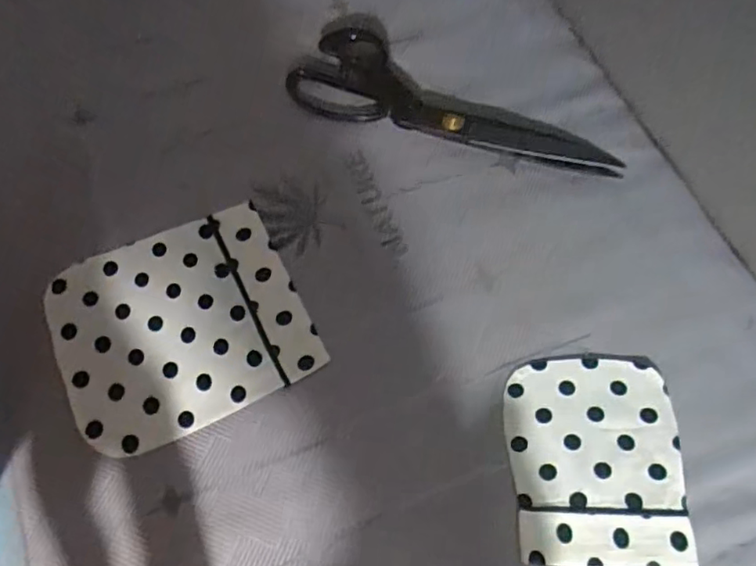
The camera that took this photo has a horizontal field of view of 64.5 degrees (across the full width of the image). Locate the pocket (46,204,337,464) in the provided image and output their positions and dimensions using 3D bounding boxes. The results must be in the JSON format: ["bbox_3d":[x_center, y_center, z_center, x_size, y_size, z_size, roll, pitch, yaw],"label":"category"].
[{"bbox_3d":[-0.144,0.031,0.439,0.169,0.006,0.155,-25,68,-14],"label":"pocket"}]

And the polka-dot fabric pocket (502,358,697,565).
[{"bbox_3d":[0.149,0.119,0.412,0.116,0.006,0.136,1,64,-2],"label":"polka-dot fabric pocket"}]

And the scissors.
[{"bbox_3d":[0.066,-0.159,0.532,0.294,0.023,0.081,18,65,6],"label":"scissors"}]

